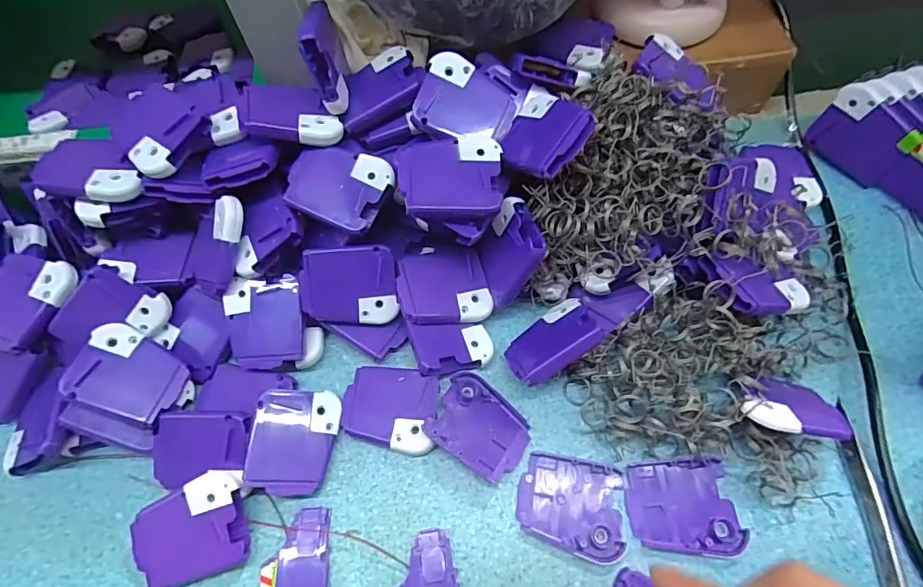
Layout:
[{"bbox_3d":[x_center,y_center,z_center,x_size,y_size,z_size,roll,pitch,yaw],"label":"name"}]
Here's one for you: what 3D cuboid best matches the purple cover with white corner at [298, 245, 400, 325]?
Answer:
[{"bbox_3d":[-0.073,-0.004,0.322,0.060,0.004,0.051,-5,102,-6],"label":"purple cover with white corner"}]

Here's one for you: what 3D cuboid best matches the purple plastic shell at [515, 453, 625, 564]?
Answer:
[{"bbox_3d":[0.065,0.125,0.292,0.061,0.005,0.052,9,63,8],"label":"purple plastic shell"}]

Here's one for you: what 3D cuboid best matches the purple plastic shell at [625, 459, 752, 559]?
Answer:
[{"bbox_3d":[0.130,0.125,0.288,0.061,0.005,0.050,-4,62,1],"label":"purple plastic shell"}]

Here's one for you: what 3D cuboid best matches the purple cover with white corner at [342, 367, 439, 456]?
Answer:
[{"bbox_3d":[-0.046,0.074,0.316,0.059,0.006,0.050,6,63,6],"label":"purple cover with white corner"}]

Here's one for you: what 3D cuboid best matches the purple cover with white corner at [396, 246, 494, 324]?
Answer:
[{"bbox_3d":[-0.012,-0.003,0.334,0.060,0.010,0.051,-12,77,-15],"label":"purple cover with white corner"}]

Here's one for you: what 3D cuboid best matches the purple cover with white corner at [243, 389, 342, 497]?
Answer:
[{"bbox_3d":[-0.102,0.090,0.301,0.049,0.006,0.060,11,67,-20],"label":"purple cover with white corner"}]

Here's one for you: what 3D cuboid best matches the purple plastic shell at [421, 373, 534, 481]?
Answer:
[{"bbox_3d":[0.012,0.084,0.311,0.060,0.011,0.049,30,68,18],"label":"purple plastic shell"}]

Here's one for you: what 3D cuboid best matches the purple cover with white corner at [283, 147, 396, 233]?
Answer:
[{"bbox_3d":[-0.078,-0.069,0.318,0.061,0.012,0.050,25,82,6],"label":"purple cover with white corner"}]

